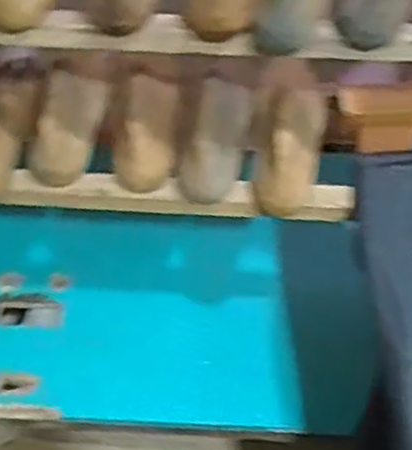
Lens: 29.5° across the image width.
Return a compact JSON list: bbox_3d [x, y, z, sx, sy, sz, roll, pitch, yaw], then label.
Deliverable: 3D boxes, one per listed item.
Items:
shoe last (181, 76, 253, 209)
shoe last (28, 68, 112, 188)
[{"bbox_3d":[0.010,-0.107,0.817,0.065,0.074,0.161,9,52,7],"label":"shoe last"},{"bbox_3d":[-0.149,-0.116,0.819,0.073,0.061,0.148,13,52,10],"label":"shoe last"}]

